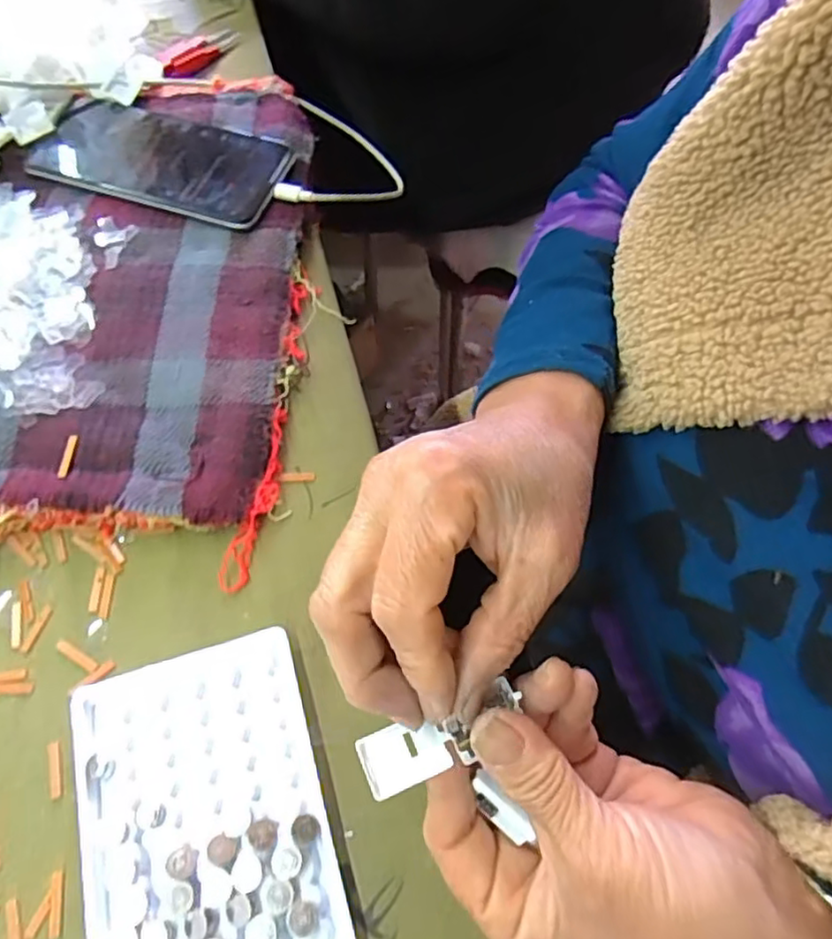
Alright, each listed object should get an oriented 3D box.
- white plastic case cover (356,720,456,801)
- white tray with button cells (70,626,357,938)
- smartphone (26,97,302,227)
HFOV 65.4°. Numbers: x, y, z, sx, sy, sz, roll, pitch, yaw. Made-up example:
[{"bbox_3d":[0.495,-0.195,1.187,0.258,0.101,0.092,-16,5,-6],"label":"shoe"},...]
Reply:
[{"bbox_3d":[-0.004,0.092,0.209,0.027,0.004,0.019,-19,66,-10],"label":"white plastic case cover"},{"bbox_3d":[-0.084,0.137,0.256,0.093,0.010,0.129,-16,66,-8],"label":"white tray with button cells"},{"bbox_3d":[-0.168,-0.203,0.416,0.172,0.008,0.076,18,66,8],"label":"smartphone"}]

